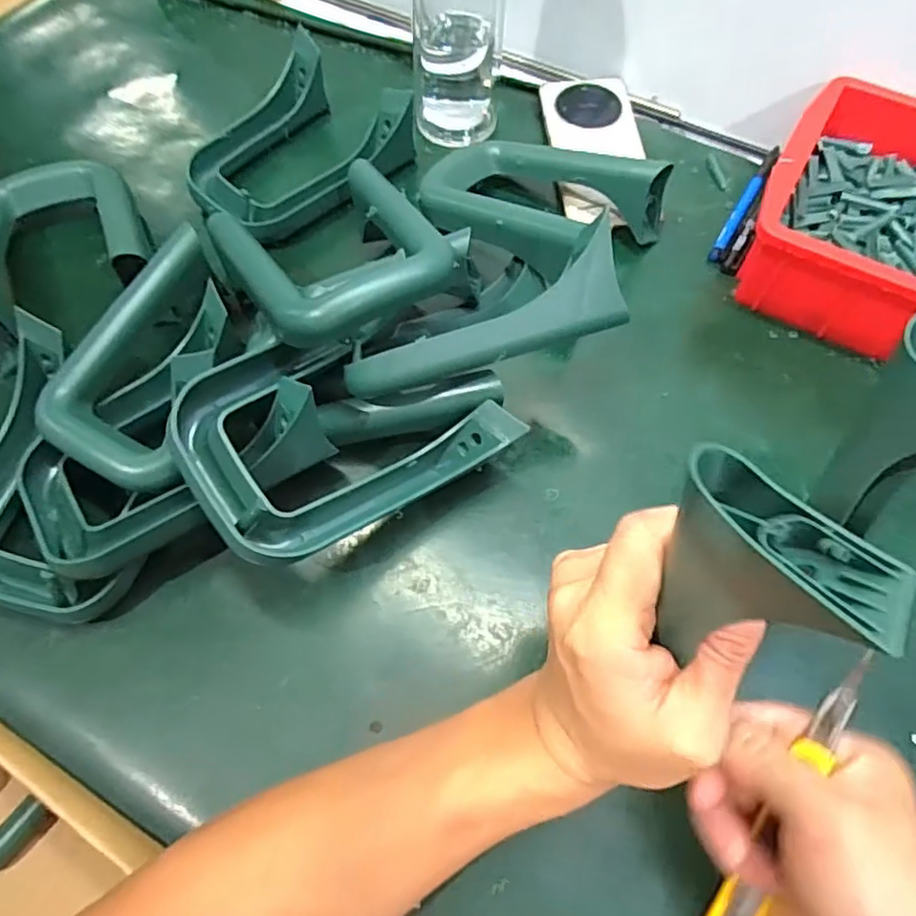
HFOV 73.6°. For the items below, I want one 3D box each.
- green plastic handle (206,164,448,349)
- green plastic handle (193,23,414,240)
[{"bbox_3d":[-0.078,-0.128,0.363,0.120,0.037,0.145,-24,65,-12],"label":"green plastic handle"},{"bbox_3d":[-0.128,-0.239,0.478,0.124,0.051,0.159,37,70,16],"label":"green plastic handle"}]

